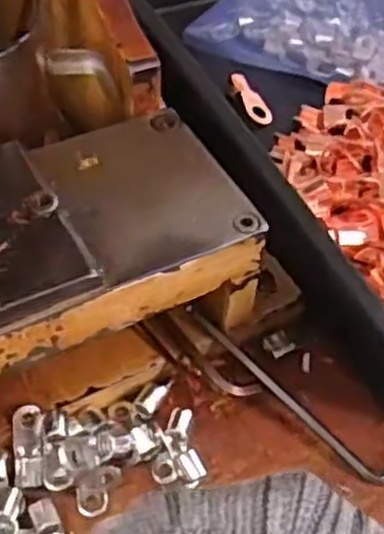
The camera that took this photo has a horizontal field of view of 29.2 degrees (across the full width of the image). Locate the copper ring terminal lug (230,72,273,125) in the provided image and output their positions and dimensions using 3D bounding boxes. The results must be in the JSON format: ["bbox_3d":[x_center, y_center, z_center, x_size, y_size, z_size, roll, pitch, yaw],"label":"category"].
[{"bbox_3d":[0.038,-0.108,0.471,0.016,0.005,0.044,-20,66,-15],"label":"copper ring terminal lug"}]

